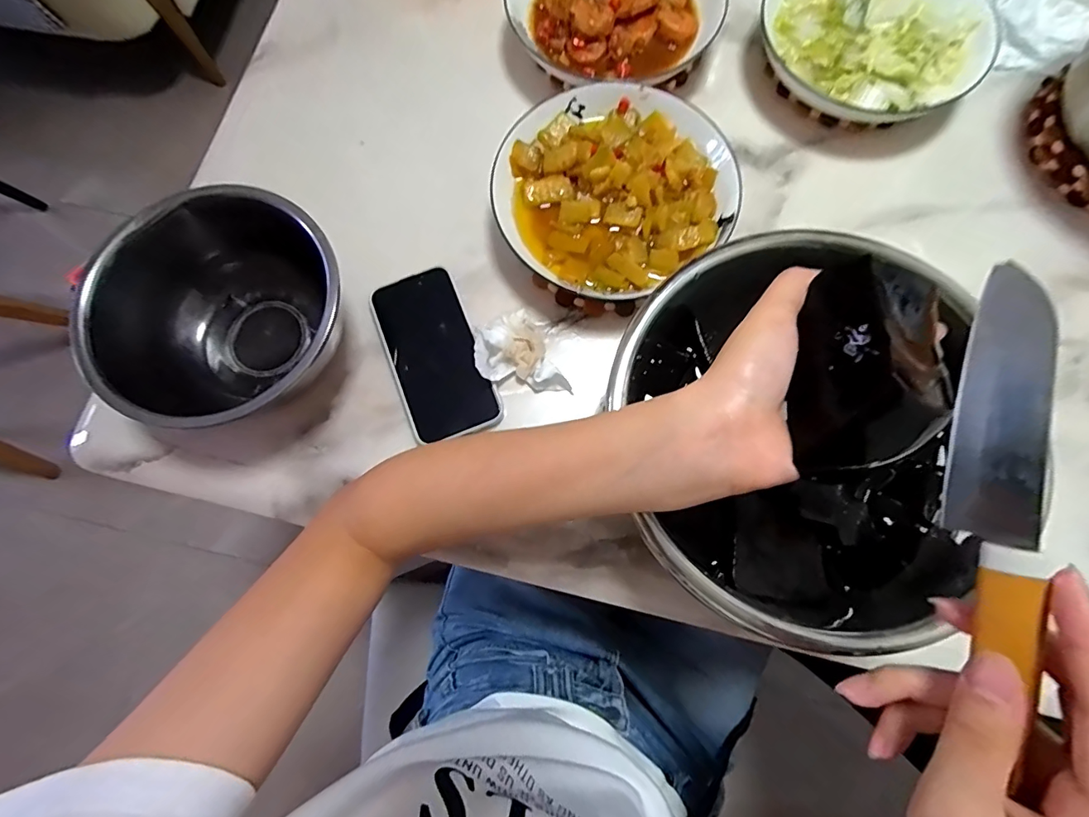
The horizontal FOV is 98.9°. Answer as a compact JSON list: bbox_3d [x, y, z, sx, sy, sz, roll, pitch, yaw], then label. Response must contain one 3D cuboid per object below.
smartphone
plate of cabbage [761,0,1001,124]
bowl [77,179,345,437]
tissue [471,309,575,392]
[{"bbox_3d":[-0.092,-0.046,0.384,0.072,0.010,0.137,-21,78,-3],"label":"smartphone"},{"bbox_3d":[0.305,-0.355,0.437,0.200,0.048,0.188,31,80,8],"label":"plate of cabbage"},{"bbox_3d":[-0.236,-0.070,0.363,0.176,0.080,0.168,0,77,2],"label":"bowl"},{"bbox_3d":[-0.023,-0.041,0.373,0.060,0.033,0.072,-23,78,-4],"label":"tissue"}]

